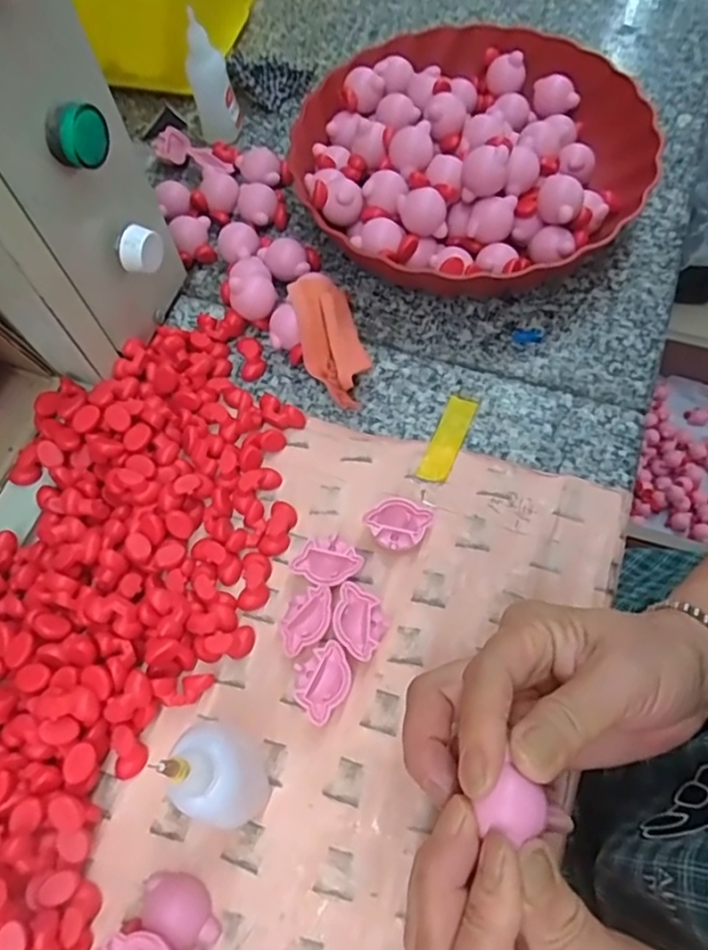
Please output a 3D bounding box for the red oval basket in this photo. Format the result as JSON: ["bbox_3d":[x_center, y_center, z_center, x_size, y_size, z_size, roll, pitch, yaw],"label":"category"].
[{"bbox_3d":[0.081,-0.225,0.448,0.249,0.055,0.239,-36,67,-12],"label":"red oval basket"}]

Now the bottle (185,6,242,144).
[{"bbox_3d":[-0.108,-0.303,0.483,0.030,0.075,0.026,-39,68,-13],"label":"bottle"}]

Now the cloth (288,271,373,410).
[{"bbox_3d":[-0.014,-0.084,0.400,0.038,0.029,0.082,-16,65,-3],"label":"cloth"}]

